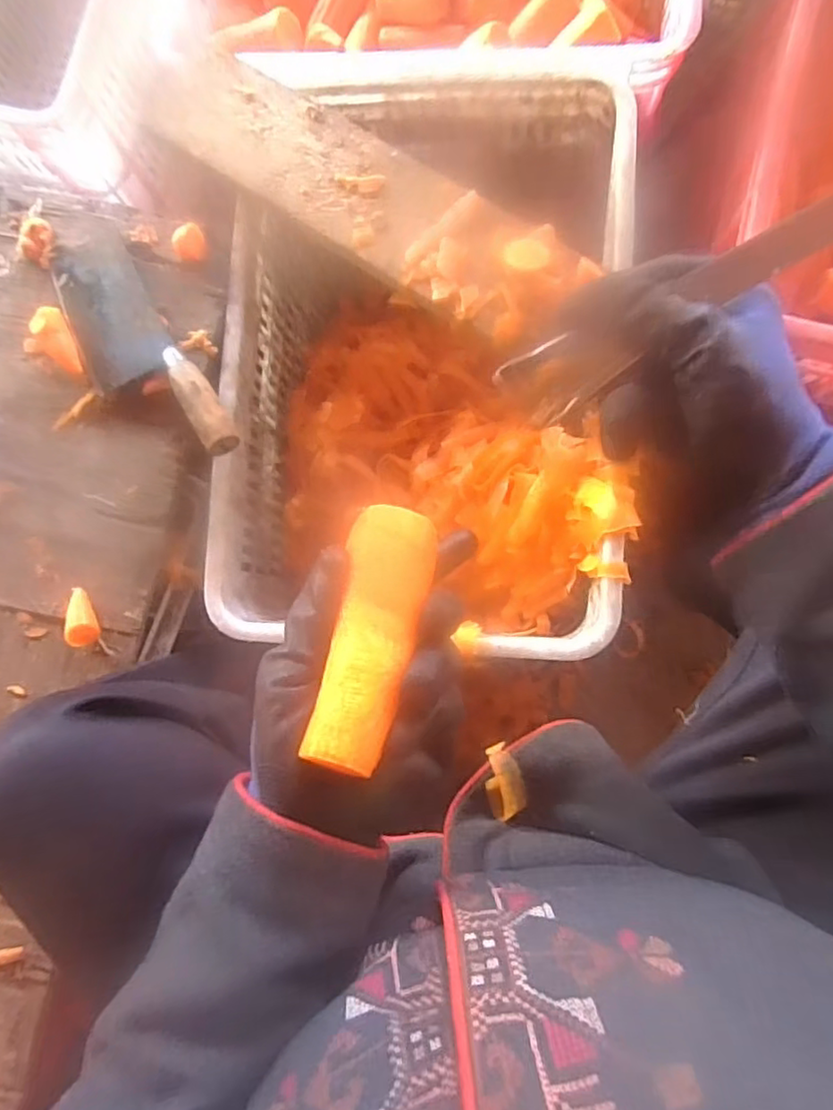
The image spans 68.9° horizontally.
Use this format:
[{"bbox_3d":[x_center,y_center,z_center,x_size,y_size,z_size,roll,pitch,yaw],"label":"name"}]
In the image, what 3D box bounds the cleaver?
[{"bbox_3d":[-0.251,-0.180,0.536,0.084,0.029,0.248,-32,83,1],"label":"cleaver"}]

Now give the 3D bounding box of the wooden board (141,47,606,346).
[{"bbox_3d":[-0.056,-0.319,0.520,0.422,0.023,0.094,34,88,7],"label":"wooden board"}]

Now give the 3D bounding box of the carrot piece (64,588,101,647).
[{"bbox_3d":[-0.285,0.054,0.520,0.027,0.020,0.049,0,85,5],"label":"carrot piece"}]

